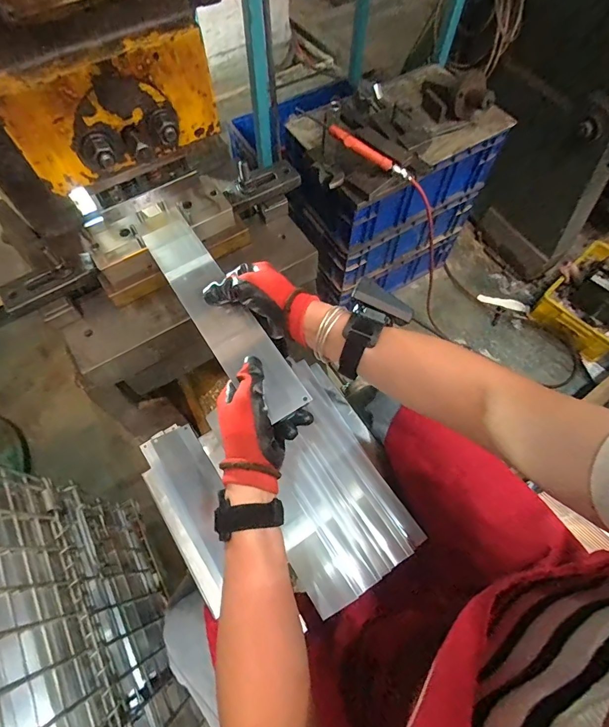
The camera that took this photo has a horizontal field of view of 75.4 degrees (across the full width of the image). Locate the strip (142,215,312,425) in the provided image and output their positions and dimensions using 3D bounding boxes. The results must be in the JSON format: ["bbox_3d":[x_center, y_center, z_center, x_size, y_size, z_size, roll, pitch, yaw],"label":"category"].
[{"bbox_3d":[-0.100,-0.061,0.461,0.061,0.006,0.297,-32,69,-13],"label":"strip"}]

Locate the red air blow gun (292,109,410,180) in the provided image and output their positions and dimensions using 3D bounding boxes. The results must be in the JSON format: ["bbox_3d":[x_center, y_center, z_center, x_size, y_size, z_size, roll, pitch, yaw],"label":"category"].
[{"bbox_3d":[0.110,-0.453,0.816,0.271,0.026,0.027,25,65,-12],"label":"red air blow gun"}]

